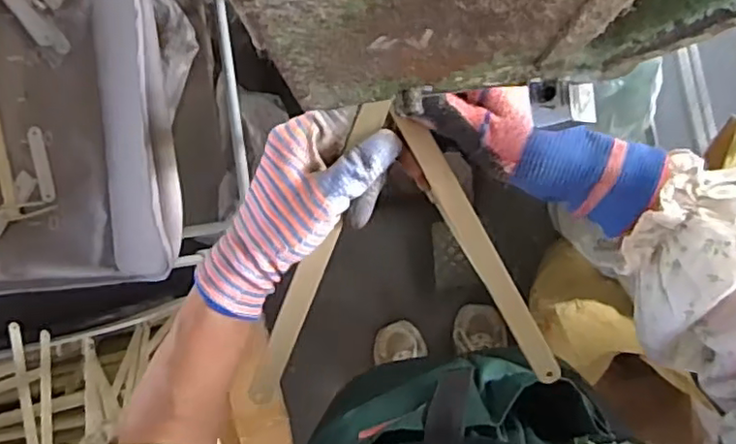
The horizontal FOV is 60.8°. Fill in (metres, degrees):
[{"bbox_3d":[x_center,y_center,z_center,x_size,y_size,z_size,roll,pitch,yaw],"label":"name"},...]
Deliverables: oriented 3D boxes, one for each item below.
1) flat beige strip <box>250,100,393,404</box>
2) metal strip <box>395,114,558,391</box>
[{"bbox_3d":[-0.034,0.024,0.399,0.018,0.007,0.213,20,101,-14],"label":"flat beige strip"},{"bbox_3d":[0.074,0.021,0.407,0.019,0.011,0.203,-31,101,2],"label":"metal strip"}]

